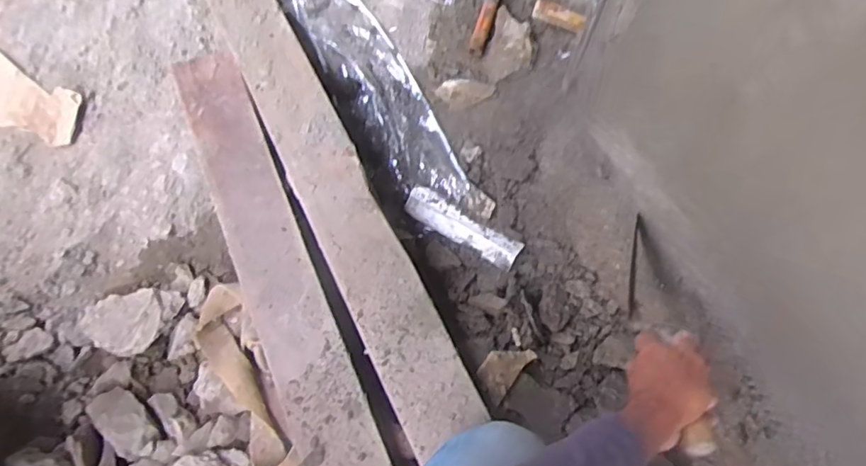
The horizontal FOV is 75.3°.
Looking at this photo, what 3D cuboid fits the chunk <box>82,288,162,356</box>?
[{"bbox_3d":[-0.544,0.159,0.974,0.146,0.041,0.110,-9,72,-3],"label":"chunk"}]

